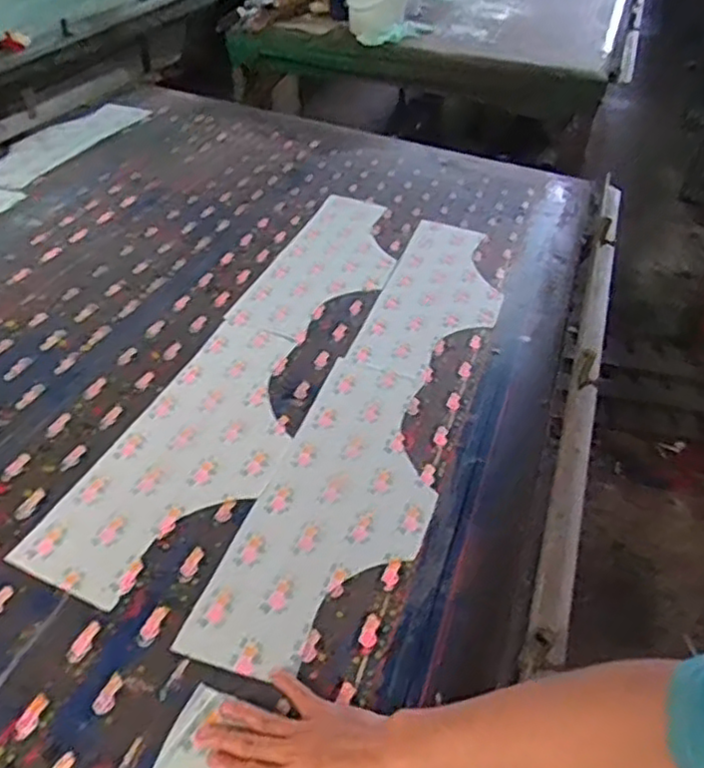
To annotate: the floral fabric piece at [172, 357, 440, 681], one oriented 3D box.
[{"bbox_3d":[-0.004,0.132,0.814,0.188,0.009,0.460,16,40,11],"label":"floral fabric piece"}]

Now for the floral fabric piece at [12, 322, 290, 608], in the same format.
[{"bbox_3d":[-0.185,0.070,0.858,0.193,0.008,0.458,15,40,12],"label":"floral fabric piece"}]

